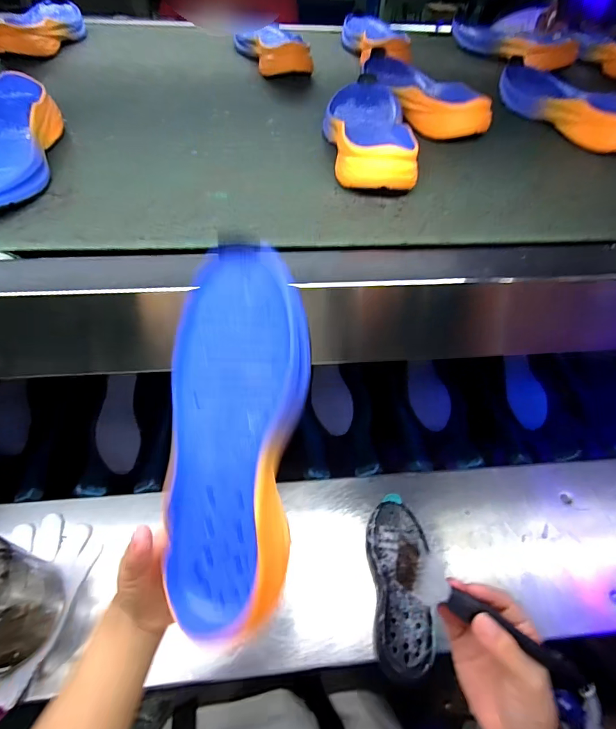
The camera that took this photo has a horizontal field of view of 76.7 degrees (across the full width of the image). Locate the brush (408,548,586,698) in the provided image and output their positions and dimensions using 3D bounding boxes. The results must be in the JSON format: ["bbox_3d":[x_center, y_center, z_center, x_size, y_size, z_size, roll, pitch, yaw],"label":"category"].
[{"bbox_3d":[0.148,0.197,0.297,0.150,0.017,0.032,32,58,2],"label":"brush"}]

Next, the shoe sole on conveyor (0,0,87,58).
[{"bbox_3d":[-0.438,-0.561,0.645,0.098,0.039,0.244,-3,51,-7],"label":"shoe sole on conveyor"}]

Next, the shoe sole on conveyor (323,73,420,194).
[{"bbox_3d":[0.066,-0.275,0.437,0.091,0.042,0.259,4,51,0],"label":"shoe sole on conveyor"}]

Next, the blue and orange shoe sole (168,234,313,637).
[{"bbox_3d":[-0.048,0.050,0.265,0.093,0.050,0.245,4,90,25],"label":"blue and orange shoe sole"}]

